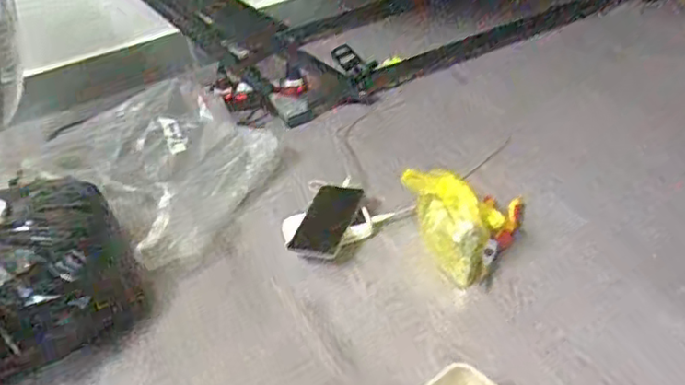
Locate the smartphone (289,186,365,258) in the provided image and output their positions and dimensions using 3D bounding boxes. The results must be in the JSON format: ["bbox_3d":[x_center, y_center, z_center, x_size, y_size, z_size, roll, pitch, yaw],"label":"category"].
[{"bbox_3d":[-0.024,0.042,1.011,0.073,0.007,0.138,14,56,18],"label":"smartphone"}]

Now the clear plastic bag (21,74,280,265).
[{"bbox_3d":[-0.302,-0.074,1.114,0.407,0.122,0.332,26,48,36],"label":"clear plastic bag"}]

